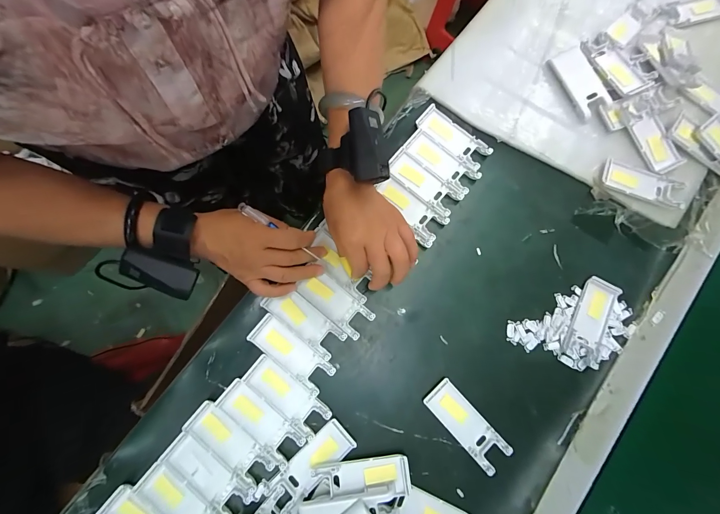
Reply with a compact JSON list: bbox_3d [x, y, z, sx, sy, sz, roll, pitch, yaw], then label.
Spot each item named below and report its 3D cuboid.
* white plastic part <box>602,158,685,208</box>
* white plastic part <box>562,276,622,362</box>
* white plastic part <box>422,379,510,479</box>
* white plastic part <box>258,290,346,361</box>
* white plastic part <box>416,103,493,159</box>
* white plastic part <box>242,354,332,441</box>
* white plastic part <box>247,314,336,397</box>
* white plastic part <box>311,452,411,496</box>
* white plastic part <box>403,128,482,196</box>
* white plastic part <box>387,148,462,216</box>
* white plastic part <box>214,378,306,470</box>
[{"bbox_3d":[0.369,-0.099,0.415,0.099,0.010,0.046,18,79,2],"label":"white plastic part"},{"bbox_3d":[0.283,0.076,0.388,0.041,0.010,0.101,28,80,4],"label":"white plastic part"},{"bbox_3d":[0.122,0.194,0.367,0.040,0.008,0.105,-42,82,-5],"label":"white plastic part"},{"bbox_3d":[-0.067,0.077,0.384,0.101,0.011,0.041,39,81,6],"label":"white plastic part"},{"bbox_3d":[0.126,-0.164,0.432,0.102,0.006,0.038,41,81,6],"label":"white plastic part"},{"bbox_3d":[-0.086,0.162,0.368,0.103,0.011,0.037,39,81,6],"label":"white plastic part"},{"bbox_3d":[-0.083,0.117,0.379,0.104,0.013,0.040,38,81,6],"label":"white plastic part"},{"bbox_3d":[0.002,0.241,0.346,0.101,0.018,0.036,-7,79,-2],"label":"white plastic part"},{"bbox_3d":[0.109,-0.128,0.425,0.102,0.005,0.040,40,81,6],"label":"white plastic part"},{"bbox_3d":[0.084,-0.098,0.421,0.102,0.007,0.040,42,81,7],"label":"white plastic part"},{"bbox_3d":[-0.114,0.187,0.359,0.103,0.008,0.040,39,81,6],"label":"white plastic part"}]

